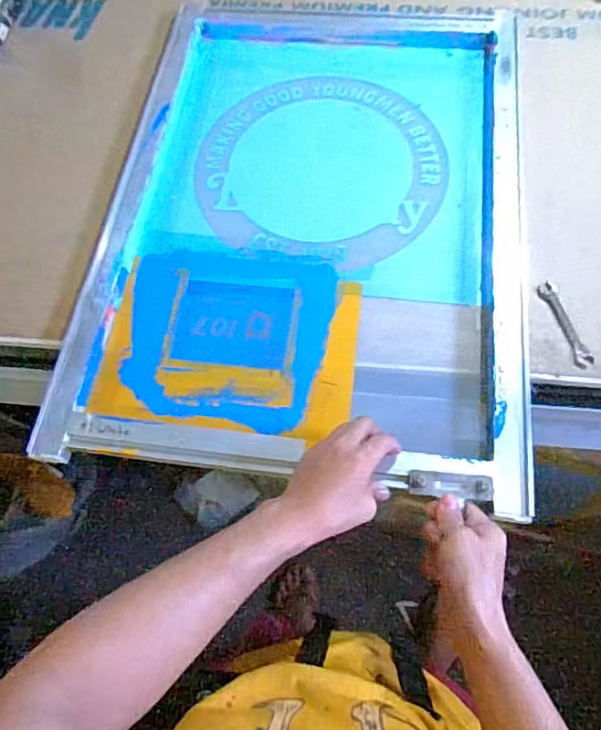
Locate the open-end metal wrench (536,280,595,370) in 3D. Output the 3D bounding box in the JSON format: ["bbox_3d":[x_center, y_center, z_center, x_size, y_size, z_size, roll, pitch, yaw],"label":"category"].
[{"bbox_3d":[0.316,-0.049,0.621,0.024,0.005,0.114,-16,67,-4],"label":"open-end metal wrench"}]

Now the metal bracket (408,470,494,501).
[{"bbox_3d":[0.154,0.124,0.532,0.084,0.014,0.026,3,67,9],"label":"metal bracket"}]

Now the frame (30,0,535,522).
[{"bbox_3d":[0.023,-0.220,0.700,0.522,0.039,0.739,6,67,6],"label":"frame"}]

